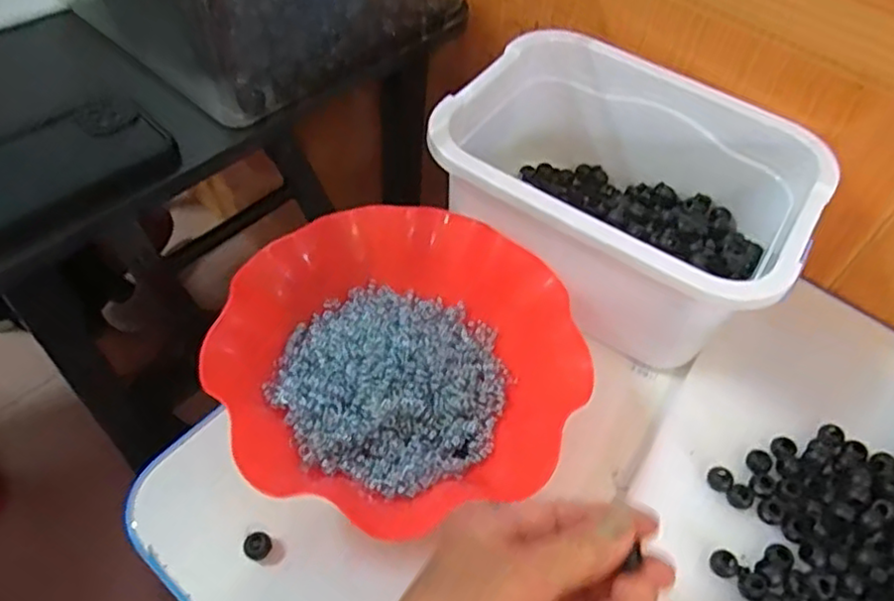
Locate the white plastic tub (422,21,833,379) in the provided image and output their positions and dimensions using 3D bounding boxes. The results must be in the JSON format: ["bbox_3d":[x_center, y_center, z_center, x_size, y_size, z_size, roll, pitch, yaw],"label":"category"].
[{"bbox_3d":[0.125,-0.080,0.497,0.249,0.117,0.175,27,56,14],"label":"white plastic tub"}]

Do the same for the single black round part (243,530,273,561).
[{"bbox_3d":[-0.110,0.142,0.386,0.015,0.009,0.015,2,54,-3],"label":"single black round part"}]

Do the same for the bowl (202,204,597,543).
[{"bbox_3d":[-0.032,0.037,0.435,0.219,0.060,0.208,2,54,-3],"label":"bowl"}]

